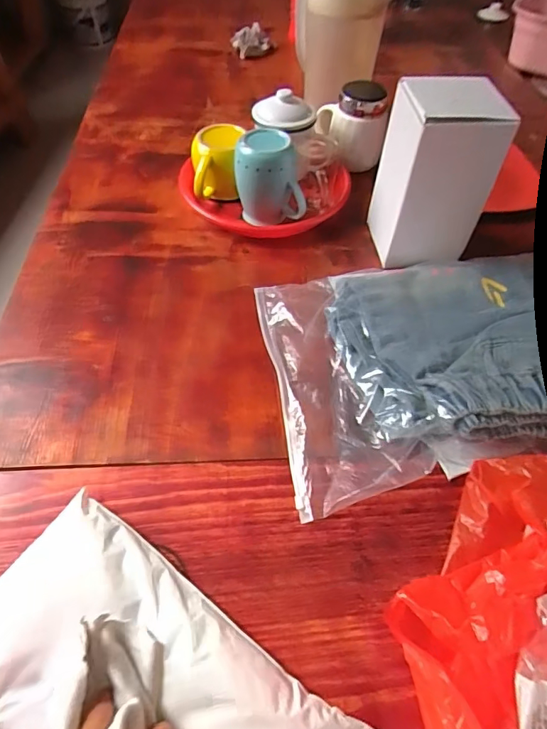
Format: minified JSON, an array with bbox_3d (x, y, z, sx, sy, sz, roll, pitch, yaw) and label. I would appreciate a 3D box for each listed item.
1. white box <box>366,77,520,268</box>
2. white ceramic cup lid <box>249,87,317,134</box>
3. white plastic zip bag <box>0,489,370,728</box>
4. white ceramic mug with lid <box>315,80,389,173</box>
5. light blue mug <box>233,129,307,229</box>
[{"bbox_3d":[0.194,-0.232,0.581,0.117,0.189,0.120,-4,55,-3],"label":"white box"},{"bbox_3d":[0.018,-0.368,0.673,0.082,0.033,0.085,1,53,-1],"label":"white ceramic cup lid"},{"bbox_3d":[-0.112,0.264,0.320,0.311,0.034,0.224,30,59,19],"label":"white plastic zip bag"},{"bbox_3d":[0.121,-0.383,0.738,0.101,0.102,0.086,2,54,1],"label":"white ceramic mug with lid"},{"bbox_3d":[-0.005,-0.260,0.649,0.097,0.113,0.067,-1,54,-1],"label":"light blue mug"}]

